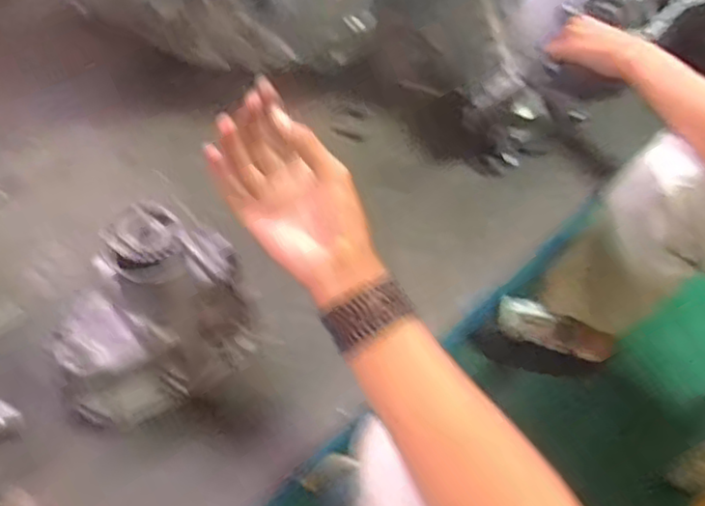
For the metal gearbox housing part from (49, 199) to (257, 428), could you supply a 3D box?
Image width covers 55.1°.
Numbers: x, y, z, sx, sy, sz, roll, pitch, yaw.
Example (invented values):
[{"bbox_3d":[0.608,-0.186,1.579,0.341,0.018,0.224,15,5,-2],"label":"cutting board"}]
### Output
[{"bbox_3d":[-0.177,0.047,0.587,0.174,0.152,0.106,-22,52,-22],"label":"metal gearbox housing part"}]

